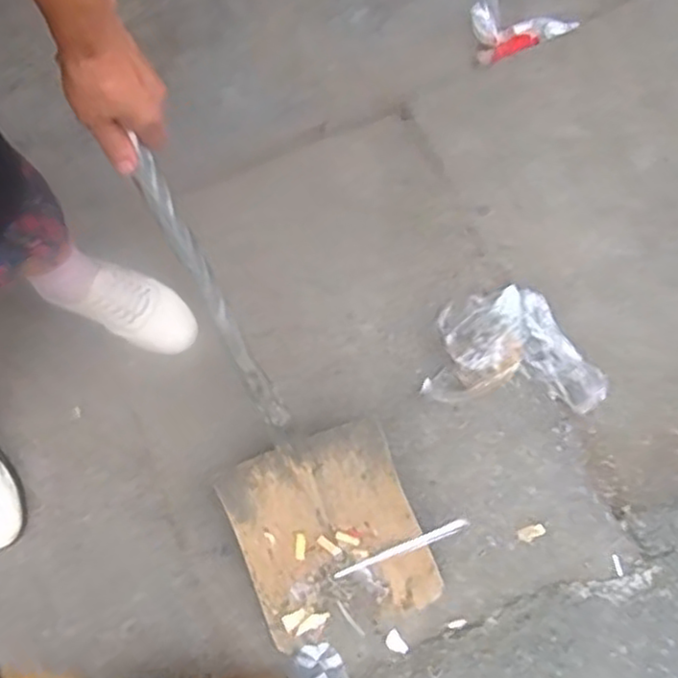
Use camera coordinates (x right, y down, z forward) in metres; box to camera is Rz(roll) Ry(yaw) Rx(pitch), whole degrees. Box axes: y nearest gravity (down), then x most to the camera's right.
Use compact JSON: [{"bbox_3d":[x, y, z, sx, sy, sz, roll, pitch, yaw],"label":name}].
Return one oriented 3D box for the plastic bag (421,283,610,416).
[{"bbox_3d":[0.230,0.008,0.937,0.213,0.137,0.145,7,70,3],"label":"plastic bag"}]

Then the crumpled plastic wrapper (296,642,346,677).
[{"bbox_3d":[-0.018,0.396,0.859,0.048,0.014,0.071,-24,72,-8],"label":"crumpled plastic wrapper"}]

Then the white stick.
[{"bbox_3d":[0.074,0.251,0.869,0.170,0.012,0.013,-26,66,11],"label":"white stick"}]

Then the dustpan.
[{"bbox_3d":[-0.077,0.093,0.769,0.199,0.558,0.114,-29,24,-11],"label":"dustpan"}]

